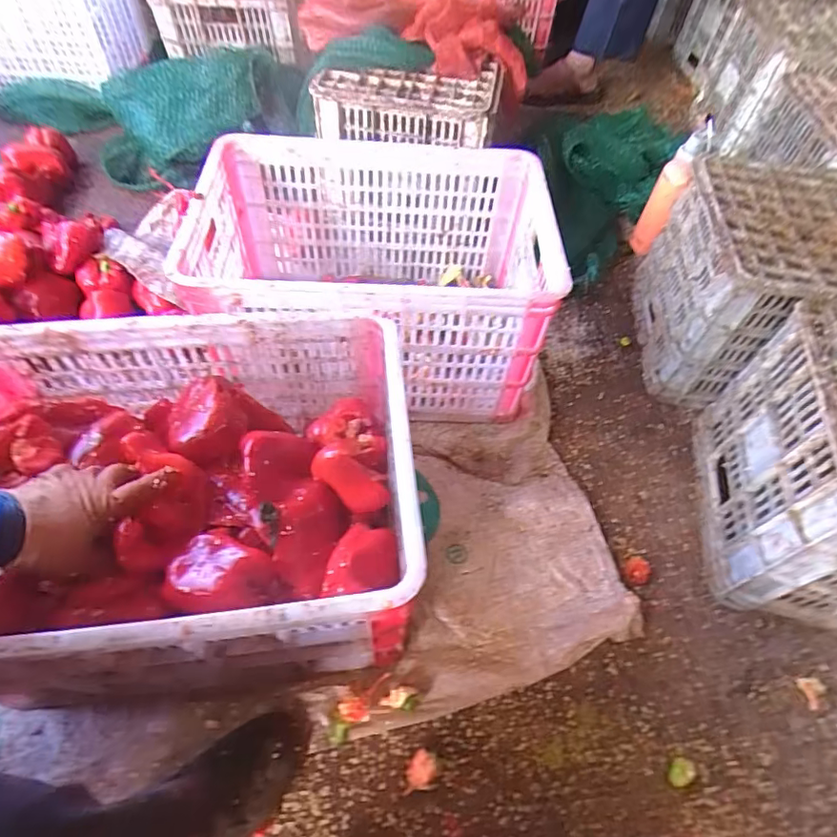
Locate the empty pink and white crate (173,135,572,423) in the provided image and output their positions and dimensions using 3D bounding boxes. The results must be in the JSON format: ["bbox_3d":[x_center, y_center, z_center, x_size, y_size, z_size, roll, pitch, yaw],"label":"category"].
[{"bbox_3d":[-0.061,-0.219,0.875,0.513,0.300,0.372,0,55,-4],"label":"empty pink and white crate"}]

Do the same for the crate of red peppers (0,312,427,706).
[{"bbox_3d":[-0.274,0.112,0.629,0.486,0.292,0.356,-6,56,-8],"label":"crate of red peppers"}]

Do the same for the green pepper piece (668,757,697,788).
[{"bbox_3d":[0.314,0.422,0.632,0.028,0.007,0.038,40,62,21],"label":"green pepper piece"}]

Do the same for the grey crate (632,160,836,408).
[{"bbox_3d":[0.711,-0.220,0.951,0.534,0.270,0.394,9,55,2],"label":"grey crate"}]

